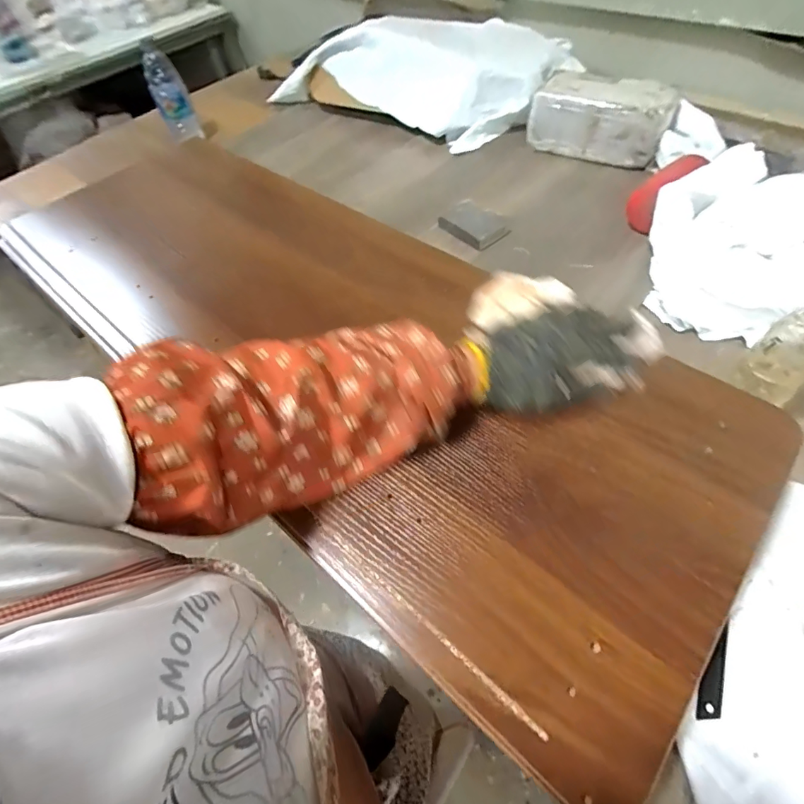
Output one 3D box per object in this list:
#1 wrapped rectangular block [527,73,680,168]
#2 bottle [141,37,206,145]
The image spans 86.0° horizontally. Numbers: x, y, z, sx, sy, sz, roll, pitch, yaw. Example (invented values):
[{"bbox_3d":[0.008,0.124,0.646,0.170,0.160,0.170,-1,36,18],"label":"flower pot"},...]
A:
[{"bbox_3d":[0.356,-0.514,0.792,0.242,0.117,0.101,31,62,25],"label":"wrapped rectangular block"},{"bbox_3d":[-0.477,-0.633,0.887,0.068,0.178,0.080,-26,56,-13],"label":"bottle"}]

